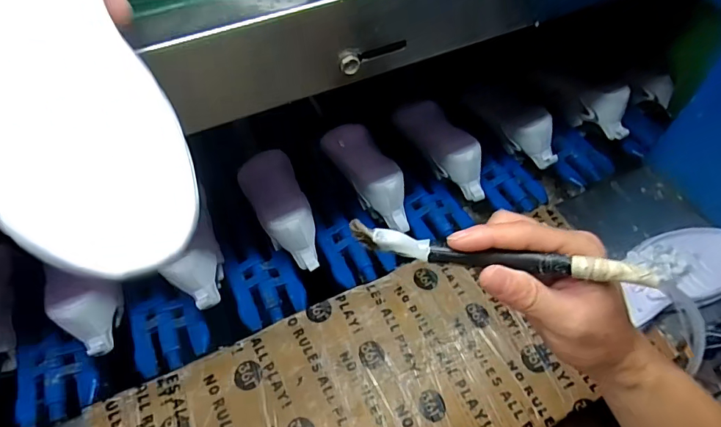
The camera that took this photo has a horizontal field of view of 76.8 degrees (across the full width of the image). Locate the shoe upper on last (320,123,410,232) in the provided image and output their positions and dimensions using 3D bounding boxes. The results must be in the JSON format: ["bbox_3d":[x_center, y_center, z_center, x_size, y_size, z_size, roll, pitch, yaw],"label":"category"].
[{"bbox_3d":[0.004,-0.075,0.695,0.079,0.064,0.228,-18,57,-13],"label":"shoe upper on last"}]

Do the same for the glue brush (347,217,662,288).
[{"bbox_3d":[0.085,0.027,0.279,0.183,0.015,0.013,7,56,10],"label":"glue brush"}]

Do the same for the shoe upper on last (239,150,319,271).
[{"bbox_3d":[-0.123,-0.017,0.676,0.084,0.088,0.232,-17,57,-12],"label":"shoe upper on last"}]

